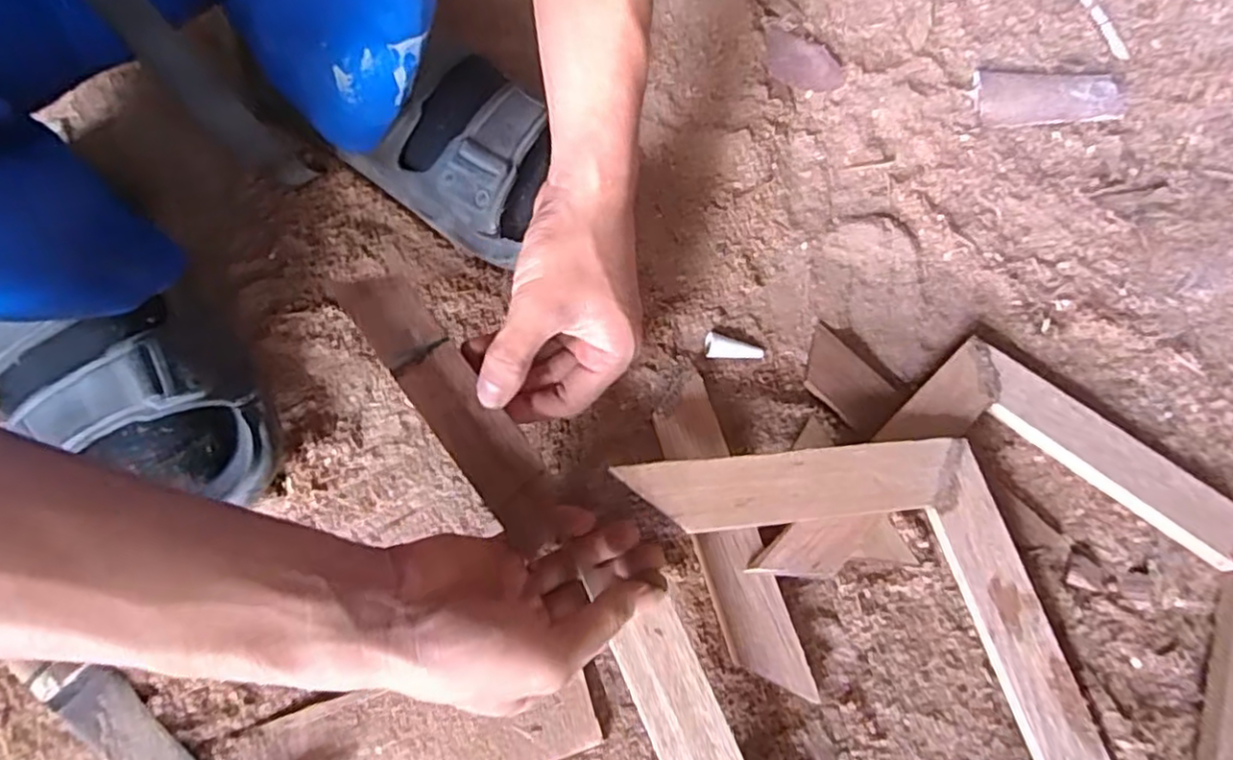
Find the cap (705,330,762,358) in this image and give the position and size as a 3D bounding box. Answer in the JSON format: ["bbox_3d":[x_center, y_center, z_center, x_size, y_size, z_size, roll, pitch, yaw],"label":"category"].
[{"bbox_3d":[0.074,-0.021,0.426,0.036,0.012,0.016,3,72,-1],"label":"cap"}]

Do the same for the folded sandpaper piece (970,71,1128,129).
[{"bbox_3d":[0.314,-0.207,0.496,0.110,0.010,0.044,-2,72,-2],"label":"folded sandpaper piece"}]

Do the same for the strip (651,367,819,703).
[{"bbox_3d":[0.059,0.082,0.382,0.036,0.022,0.179,-15,73,-6],"label":"strip"}]

